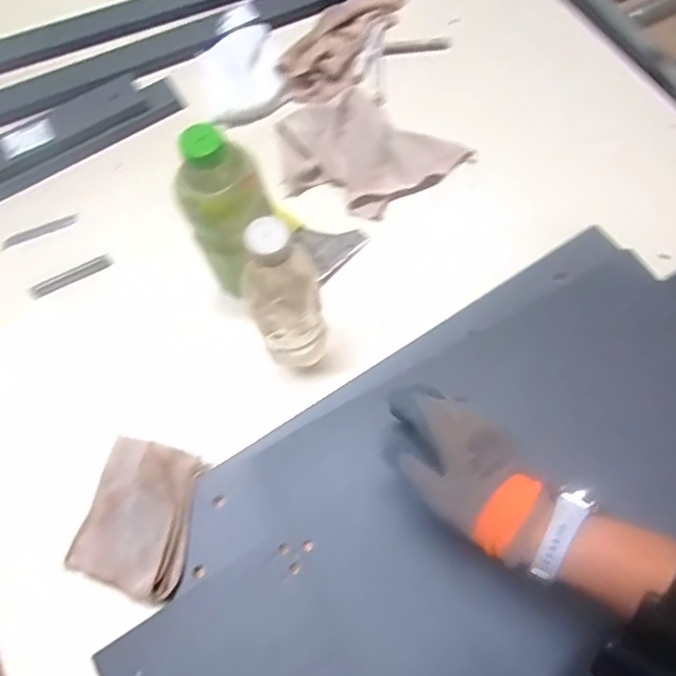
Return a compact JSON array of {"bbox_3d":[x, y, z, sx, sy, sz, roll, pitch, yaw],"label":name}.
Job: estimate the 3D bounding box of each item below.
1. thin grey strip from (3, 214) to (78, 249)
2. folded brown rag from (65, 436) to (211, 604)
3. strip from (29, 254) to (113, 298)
[{"bbox_3d":[-0.391,-0.141,0.723,0.095,0.004,0.014,-26,77,-15],"label":"thin grey strip"},{"bbox_3d":[-0.209,0.178,0.558,0.127,0.035,0.145,-3,67,26],"label":"folded brown rag"},{"bbox_3d":[-0.342,-0.080,0.707,0.103,0.012,0.017,-29,69,-9],"label":"strip"}]

